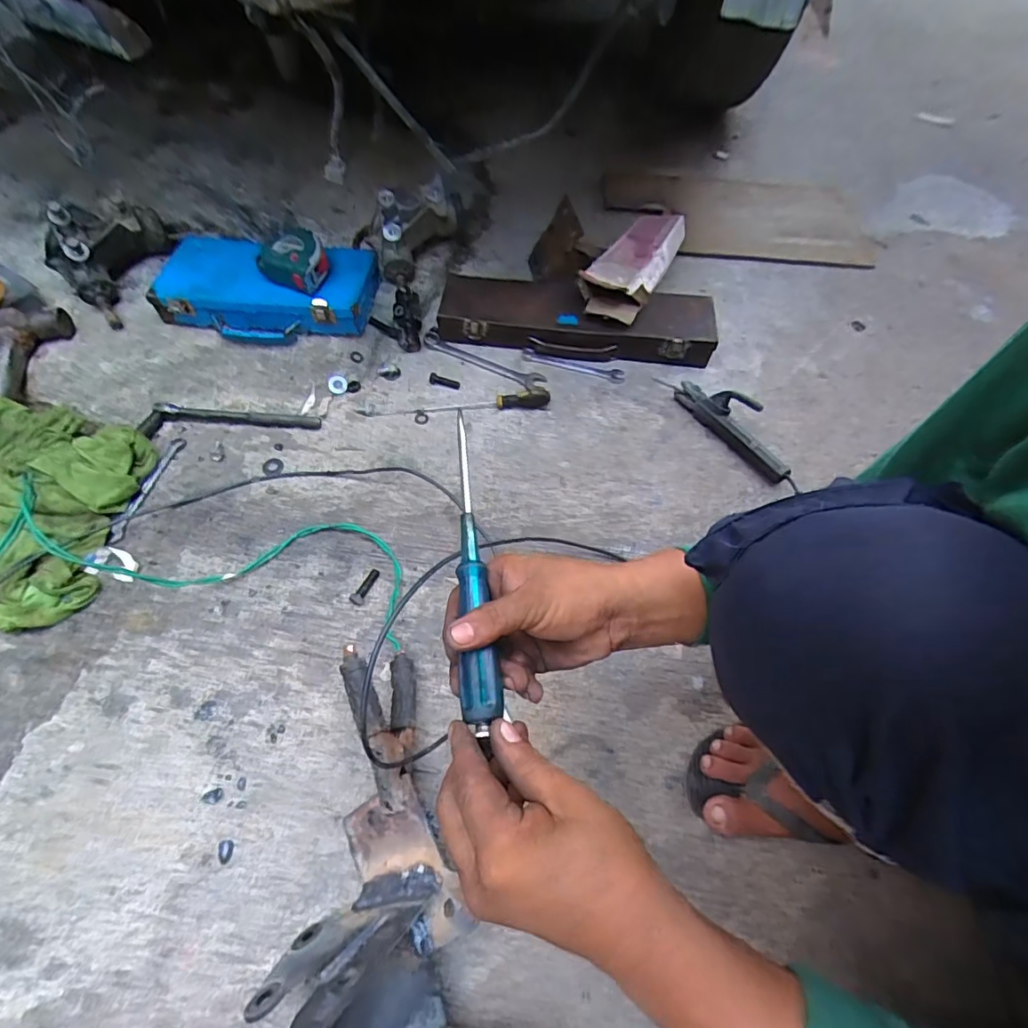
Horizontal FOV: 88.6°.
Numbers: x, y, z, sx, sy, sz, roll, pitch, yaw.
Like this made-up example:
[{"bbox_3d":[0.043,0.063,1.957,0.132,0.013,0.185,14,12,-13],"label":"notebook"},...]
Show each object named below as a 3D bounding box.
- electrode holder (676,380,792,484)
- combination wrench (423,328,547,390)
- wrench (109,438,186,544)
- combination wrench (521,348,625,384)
[{"bbox_3d":[0.302,-0.129,0.715,0.047,0.067,0.194,-31,64,-16],"label":"electrode holder"},{"bbox_3d":[-0.050,-0.232,0.795,0.204,0.014,0.036,25,63,15],"label":"combination wrench"},{"bbox_3d":[-0.469,-0.034,0.672,0.018,0.013,0.158,9,61,6],"label":"wrench"},{"bbox_3d":[0.089,-0.227,0.801,0.156,0.009,0.027,16,61,10],"label":"combination wrench"}]

